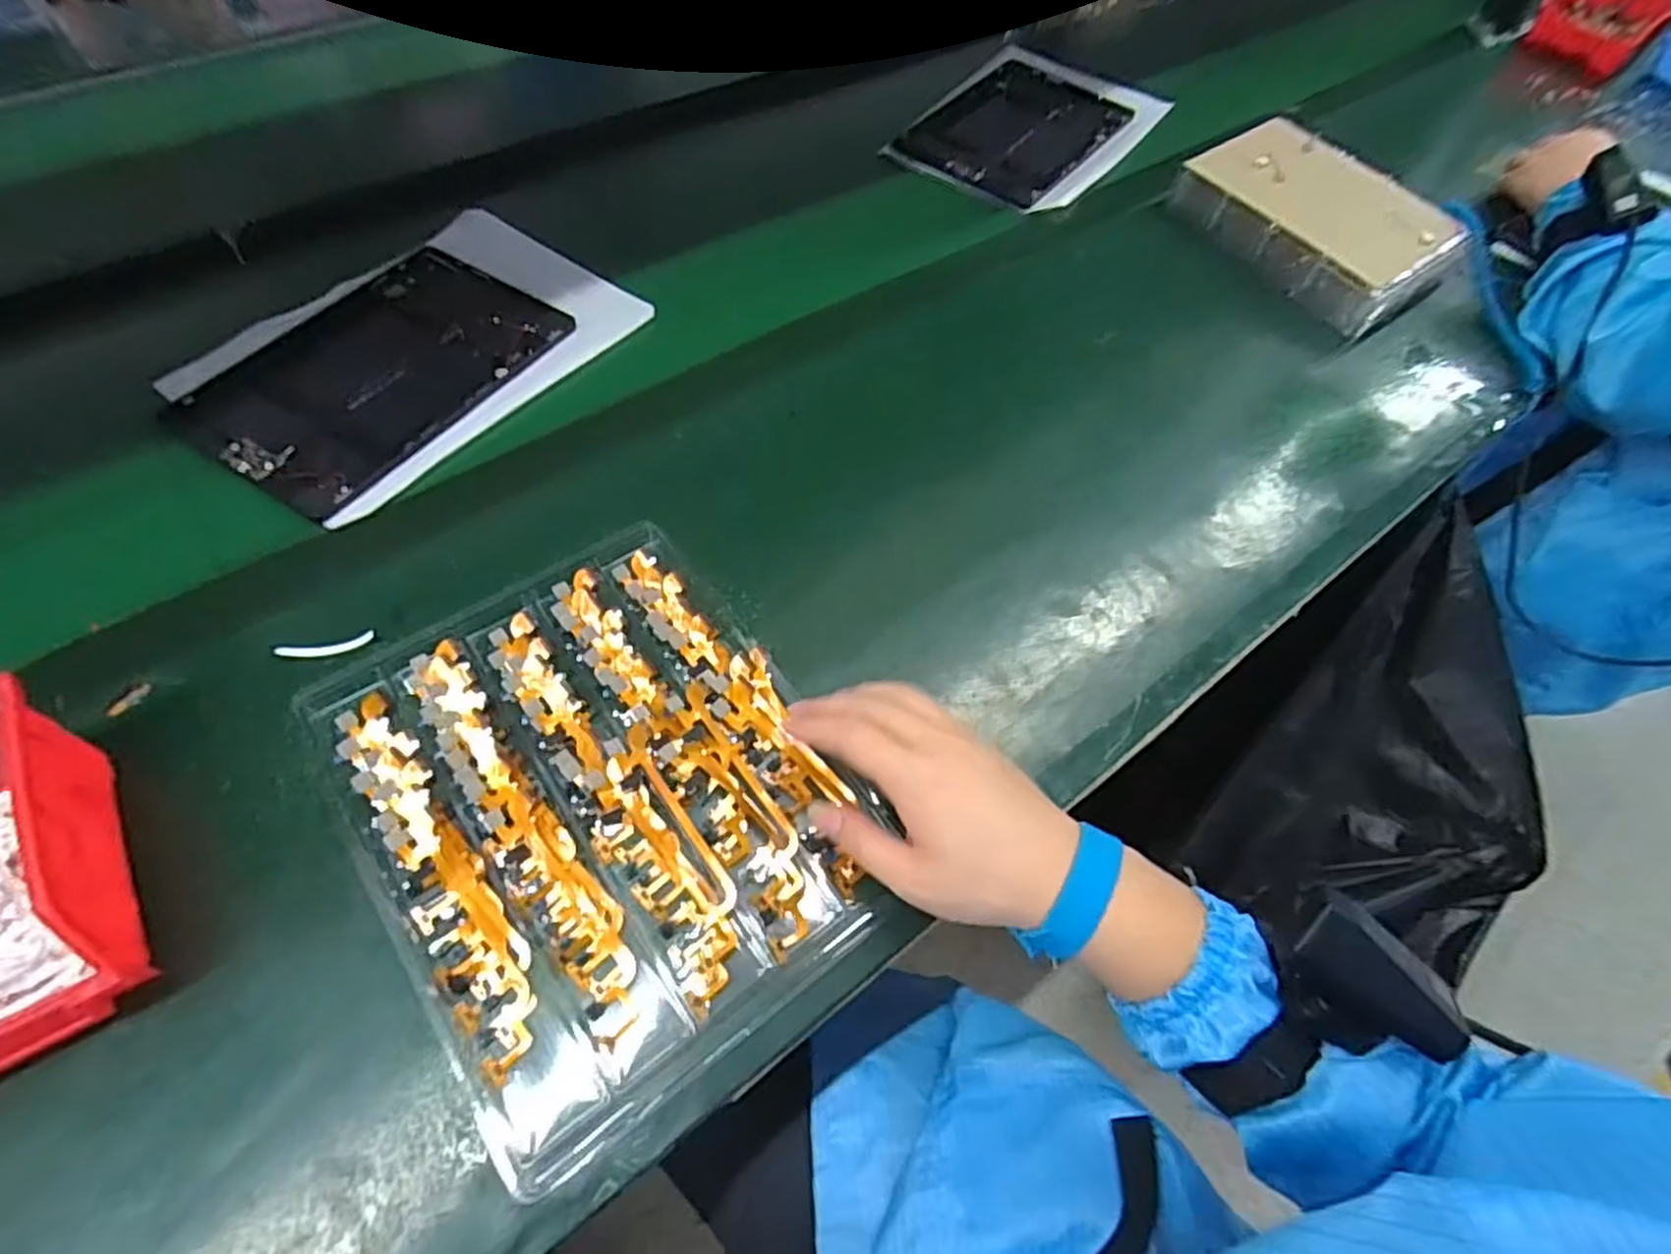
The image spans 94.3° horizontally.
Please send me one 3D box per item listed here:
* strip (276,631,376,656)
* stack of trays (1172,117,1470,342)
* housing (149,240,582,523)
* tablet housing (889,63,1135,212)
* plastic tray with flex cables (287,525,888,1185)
[{"bbox_3d":[-0.278,0.010,0.423,0.046,0.006,0.008,-11,58,-12],"label":"strip"},{"bbox_3d":[0.439,-0.375,0.711,0.175,0.051,0.233,-27,63,-20],"label":"stack of trays"},{"bbox_3d":[-0.324,-0.186,0.551,0.175,0.008,0.234,28,59,13],"label":"housing"},{"bbox_3d":[0.191,-0.520,0.811,0.171,0.014,0.248,32,60,16],"label":"tablet housing"},{"bbox_3d":[-0.121,0.083,0.401,0.212,0.018,0.266,-30,64,-22],"label":"plastic tray with flex cables"}]

